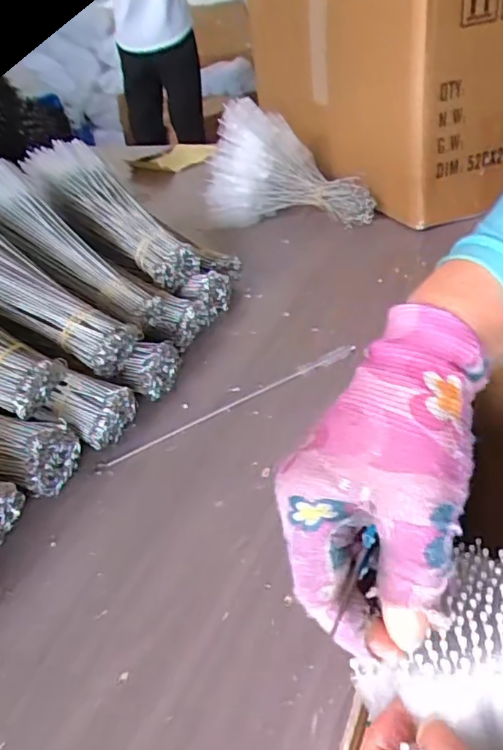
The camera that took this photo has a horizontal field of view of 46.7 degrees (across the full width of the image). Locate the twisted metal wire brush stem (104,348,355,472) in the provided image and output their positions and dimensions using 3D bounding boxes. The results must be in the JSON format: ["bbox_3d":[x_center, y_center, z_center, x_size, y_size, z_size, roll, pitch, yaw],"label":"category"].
[{"bbox_3d":[-0.013,0.021,0.463,0.232,0.006,0.013,-23,37,-22],"label":"twisted metal wire brush stem"}]

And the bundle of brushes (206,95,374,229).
[{"bbox_3d":[0.052,-0.272,0.760,0.211,0.141,0.085,4,36,17],"label":"bundle of brushes"}]

